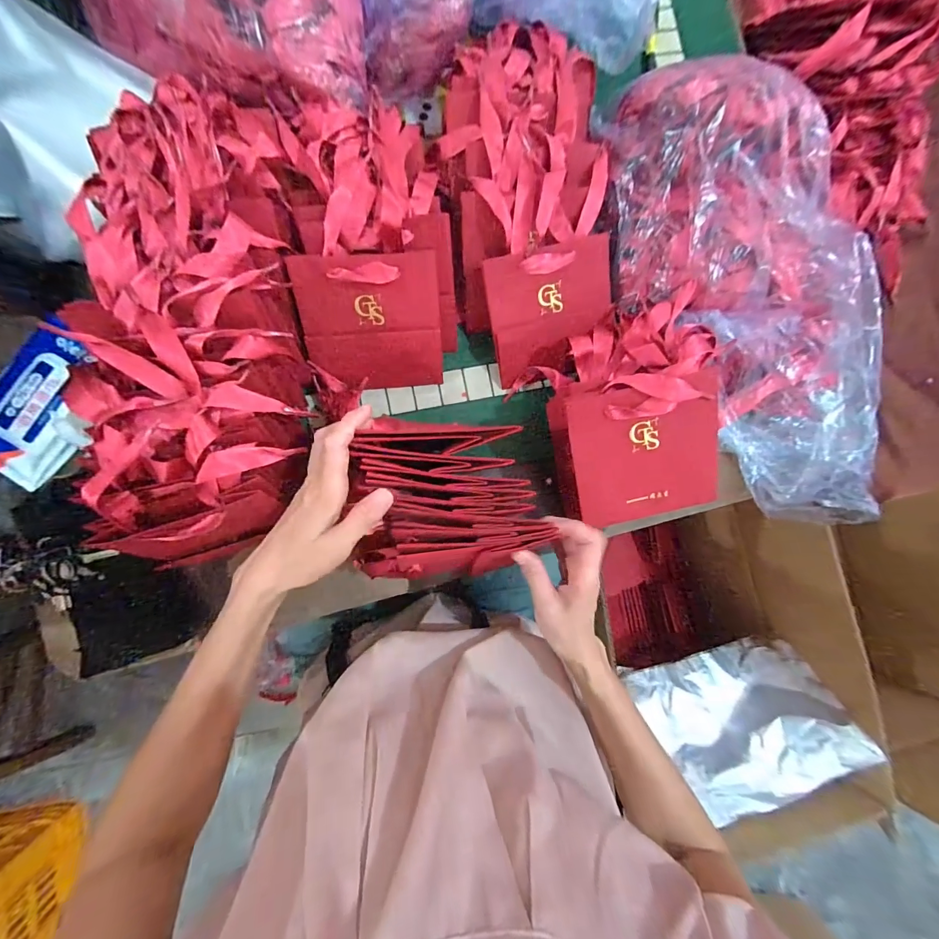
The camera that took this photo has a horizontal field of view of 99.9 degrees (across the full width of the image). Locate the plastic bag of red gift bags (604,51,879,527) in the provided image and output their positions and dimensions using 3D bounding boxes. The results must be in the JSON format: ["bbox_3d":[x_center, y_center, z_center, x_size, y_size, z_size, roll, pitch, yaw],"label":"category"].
[{"bbox_3d":[0.304,-0.182,0.426,0.203,0.124,0.485,-17,88,-7],"label":"plastic bag of red gift bags"}]

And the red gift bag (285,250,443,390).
[{"bbox_3d":[-0.098,-0.146,0.408,0.138,0.014,0.133,-8,125,-10],"label":"red gift bag"}]

